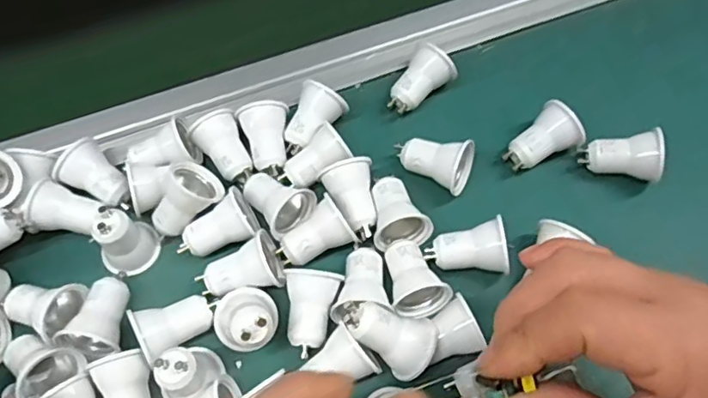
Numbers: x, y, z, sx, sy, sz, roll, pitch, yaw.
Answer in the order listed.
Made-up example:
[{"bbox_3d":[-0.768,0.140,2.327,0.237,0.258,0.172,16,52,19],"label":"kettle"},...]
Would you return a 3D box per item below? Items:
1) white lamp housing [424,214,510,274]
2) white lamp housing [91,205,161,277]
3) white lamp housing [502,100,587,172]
[{"bbox_3d":[0.063,0.031,0.323,0.041,0.033,0.027,-7,64,-2],"label":"white lamp housing"},{"bbox_3d":[-0.135,0.020,0.328,0.031,0.045,0.032,0,64,1],"label":"white lamp housing"},{"bbox_3d":[0.118,-0.033,0.357,0.038,0.038,0.030,-39,69,-16],"label":"white lamp housing"}]

